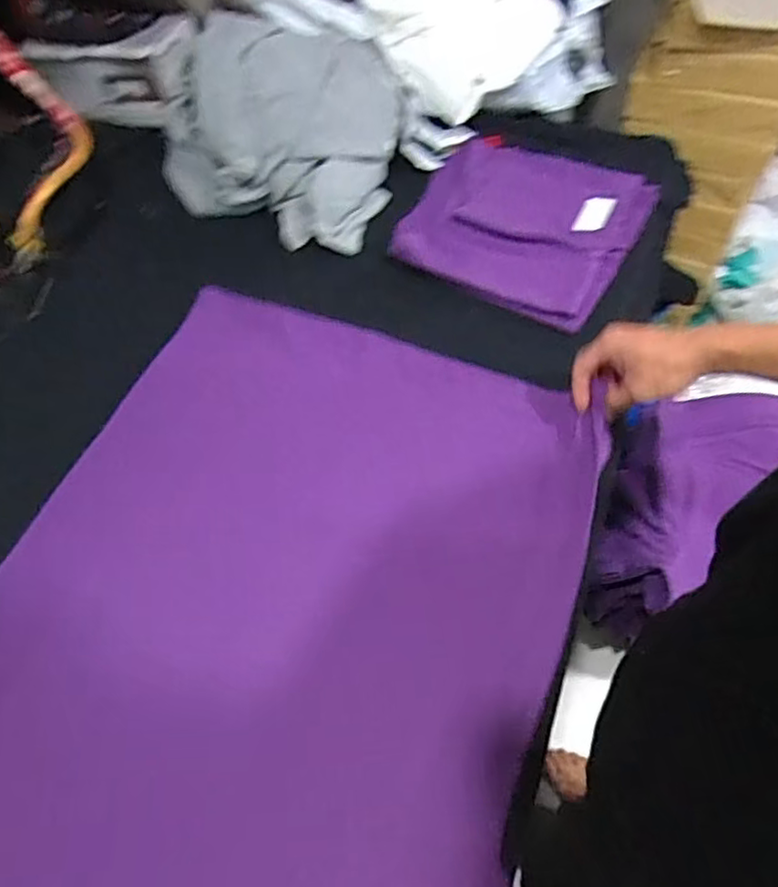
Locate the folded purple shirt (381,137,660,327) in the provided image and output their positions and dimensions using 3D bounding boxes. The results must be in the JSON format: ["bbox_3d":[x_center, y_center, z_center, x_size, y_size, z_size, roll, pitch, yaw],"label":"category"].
[{"bbox_3d":[0.175,-0.304,0.882,0.297,0.014,0.284,22,62,14],"label":"folded purple shirt"}]

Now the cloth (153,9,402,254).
[{"bbox_3d":[-0.164,-0.447,0.908,0.333,0.138,0.303,4,59,5],"label":"cloth"}]

